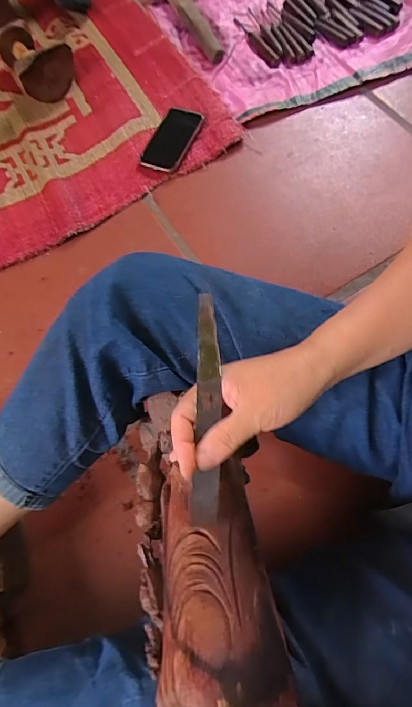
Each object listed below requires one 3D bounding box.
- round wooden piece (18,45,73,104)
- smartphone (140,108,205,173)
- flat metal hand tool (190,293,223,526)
[{"bbox_3d":[-0.295,-0.528,0.765,0.023,0.096,0.112,43,74,16],"label":"round wooden piece"},{"bbox_3d":[-0.062,-0.408,0.753,0.075,0.014,0.157,24,68,4],"label":"smartphone"},{"bbox_3d":[0.001,0.042,0.293,0.021,0.007,0.168,1,92,1],"label":"flat metal hand tool"}]

